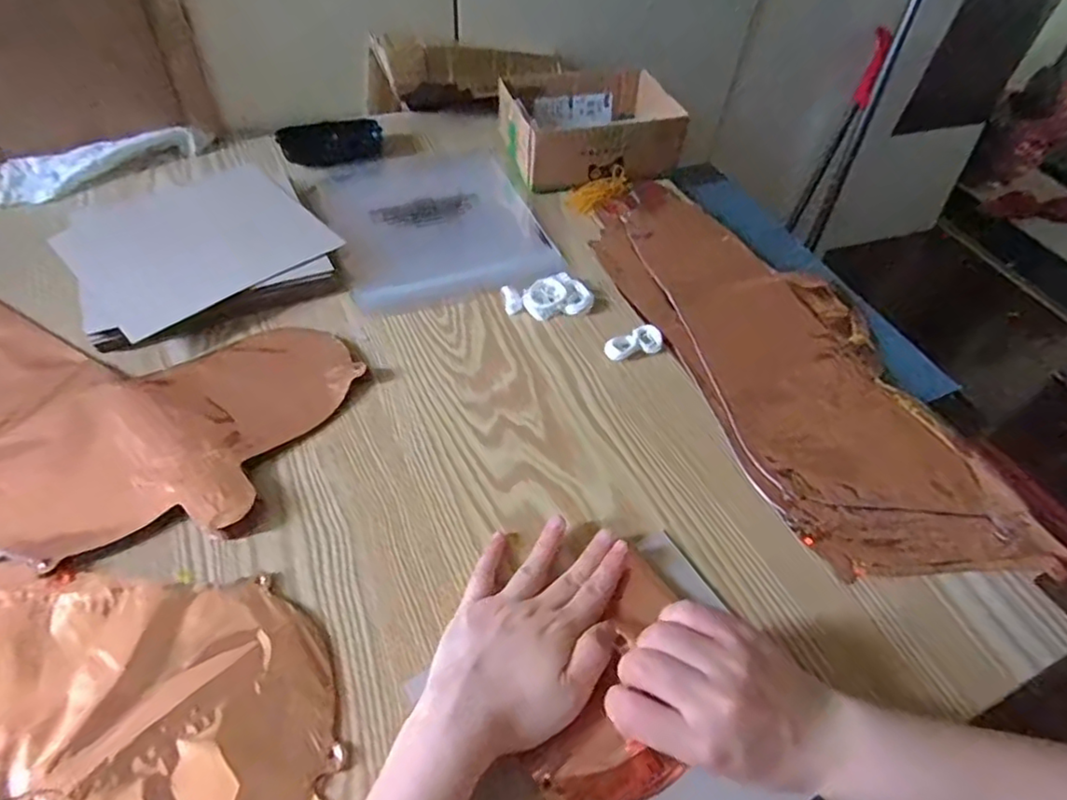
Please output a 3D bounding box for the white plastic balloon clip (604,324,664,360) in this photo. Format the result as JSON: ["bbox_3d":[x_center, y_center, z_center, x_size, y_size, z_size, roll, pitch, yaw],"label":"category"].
[{"bbox_3d":[0.086,-0.049,0.519,0.051,0.010,0.027,-13,54,-15],"label":"white plastic balloon clip"}]

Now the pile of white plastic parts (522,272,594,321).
[{"bbox_3d":[0.021,-0.092,0.542,0.058,0.014,0.042,-15,54,-16],"label":"pile of white plastic parts"}]

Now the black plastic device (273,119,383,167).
[{"bbox_3d":[-0.229,-0.292,0.685,0.112,0.020,0.053,-14,54,-16],"label":"black plastic device"}]

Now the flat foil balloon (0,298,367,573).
[{"bbox_3d":[-0.360,-0.021,0.453,0.397,0.011,0.222,20,52,11],"label":"flat foil balloon"}]

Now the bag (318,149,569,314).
[{"bbox_3d":[-0.103,-0.194,0.614,0.199,0.017,0.241,-15,54,-17],"label":"bag"}]

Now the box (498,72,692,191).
[{"bbox_3d":[0.060,-0.311,0.682,0.185,0.066,0.156,-6,52,-10],"label":"box"}]

